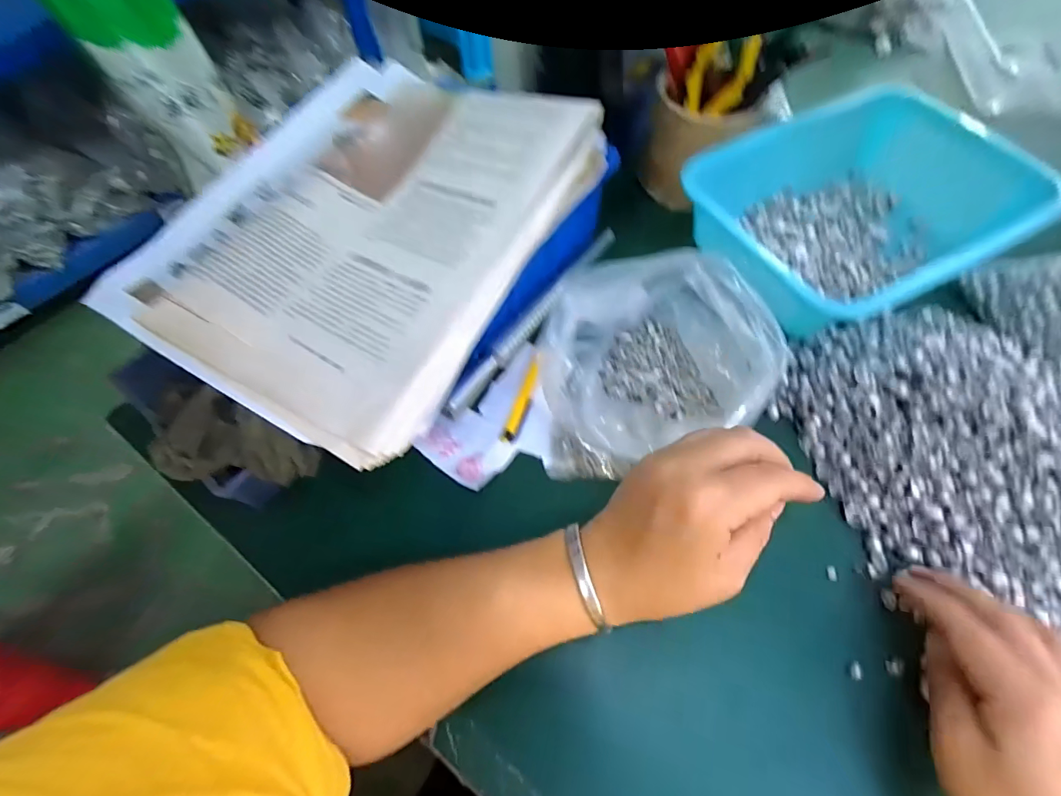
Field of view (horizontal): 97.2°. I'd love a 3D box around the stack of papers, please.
[{"bbox_3d":[-0.117,-0.135,0.326,0.261,0.047,0.305,27,65,16],"label":"stack of papers"}]

